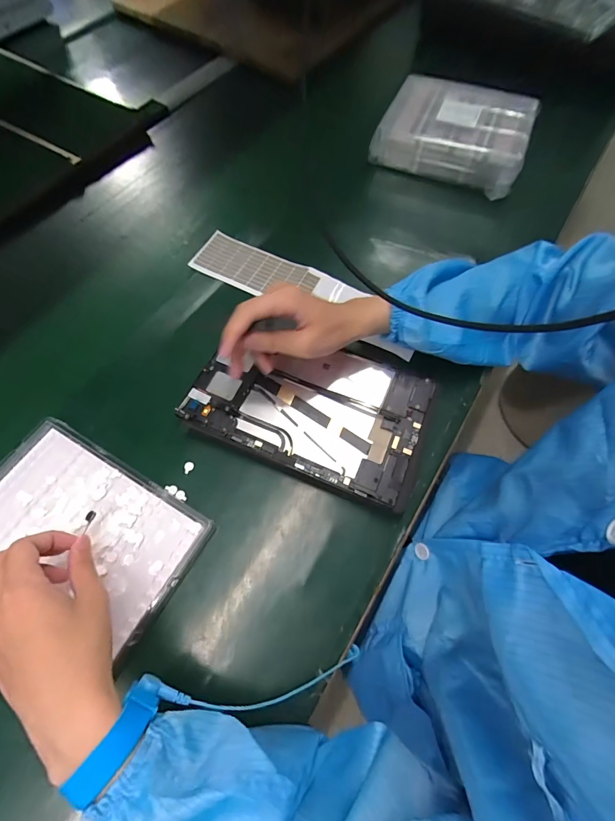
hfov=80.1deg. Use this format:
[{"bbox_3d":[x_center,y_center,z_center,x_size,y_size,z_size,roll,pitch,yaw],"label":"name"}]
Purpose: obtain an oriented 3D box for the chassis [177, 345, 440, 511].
[{"bbox_3d":[0.002,-0.005,0.395,0.239,0.031,0.147,21,67,7],"label":"chassis"}]

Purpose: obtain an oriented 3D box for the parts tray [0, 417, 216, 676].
[{"bbox_3d":[-0.221,0.122,0.339,0.216,0.018,0.164,29,68,11],"label":"parts tray"}]

